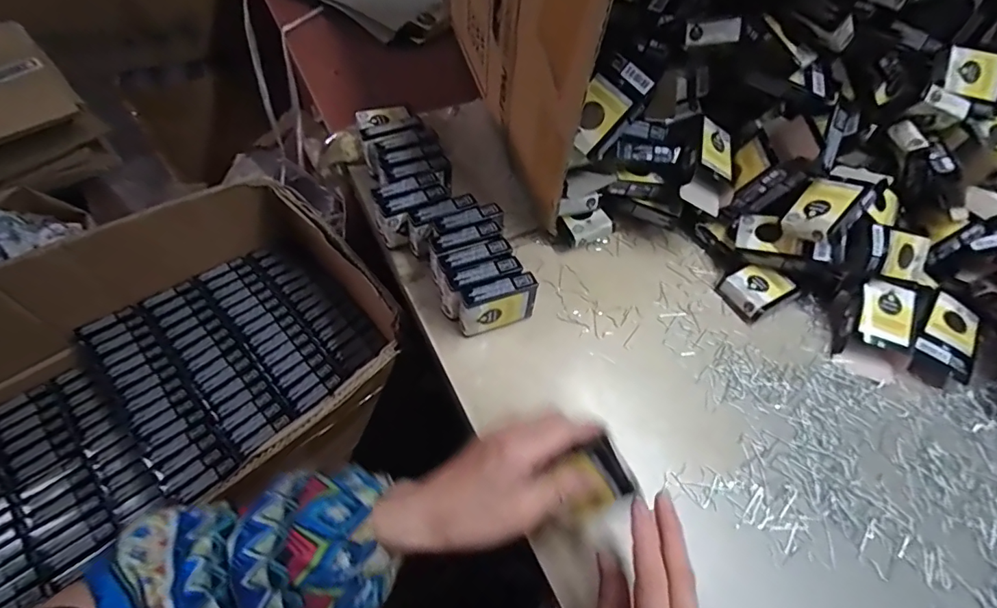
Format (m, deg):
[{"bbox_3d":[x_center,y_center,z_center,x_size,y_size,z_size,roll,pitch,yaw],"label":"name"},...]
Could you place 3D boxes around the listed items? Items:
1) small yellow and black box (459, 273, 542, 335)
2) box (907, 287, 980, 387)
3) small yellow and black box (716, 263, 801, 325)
[{"bbox_3d":[-0.001,0.003,0.455,0.075,0.059,0.022,-19,60,-16],"label":"small yellow and black box"},{"bbox_3d":[0.461,0.038,0.486,0.052,0.019,0.103,37,62,19],"label":"box"},{"bbox_3d":[0.283,-0.017,0.511,0.071,0.023,0.051,-23,61,-18],"label":"small yellow and black box"}]

